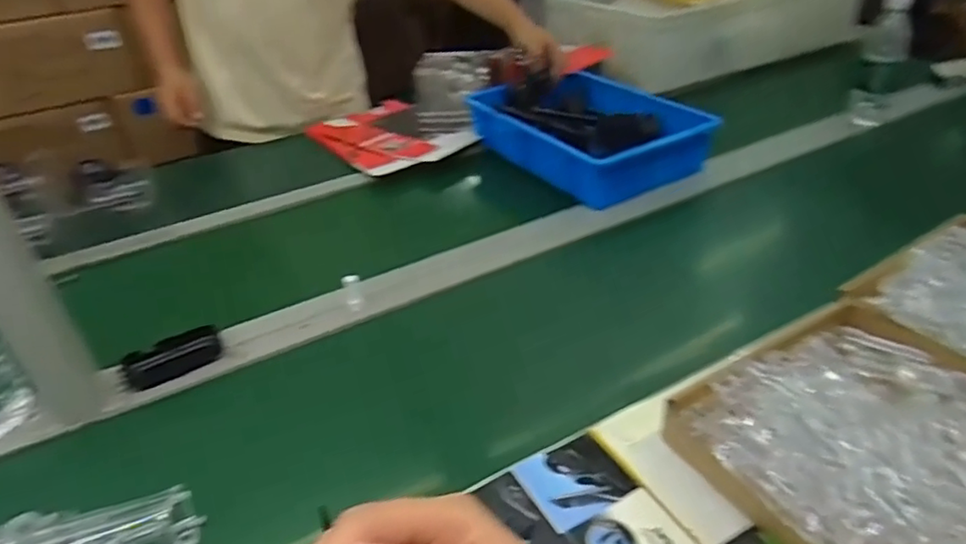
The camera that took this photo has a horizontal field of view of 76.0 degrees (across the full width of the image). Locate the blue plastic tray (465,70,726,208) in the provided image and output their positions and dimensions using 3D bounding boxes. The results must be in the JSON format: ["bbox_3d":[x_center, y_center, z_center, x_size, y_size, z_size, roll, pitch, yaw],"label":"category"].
[{"bbox_3d":[0.171,-0.263,1.129,0.242,0.101,0.404,-22,38,-25],"label":"blue plastic tray"}]

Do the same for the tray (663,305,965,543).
[{"bbox_3d":[0.352,0.158,0.514,0.278,0.074,0.305,-22,37,-21],"label":"tray"}]

